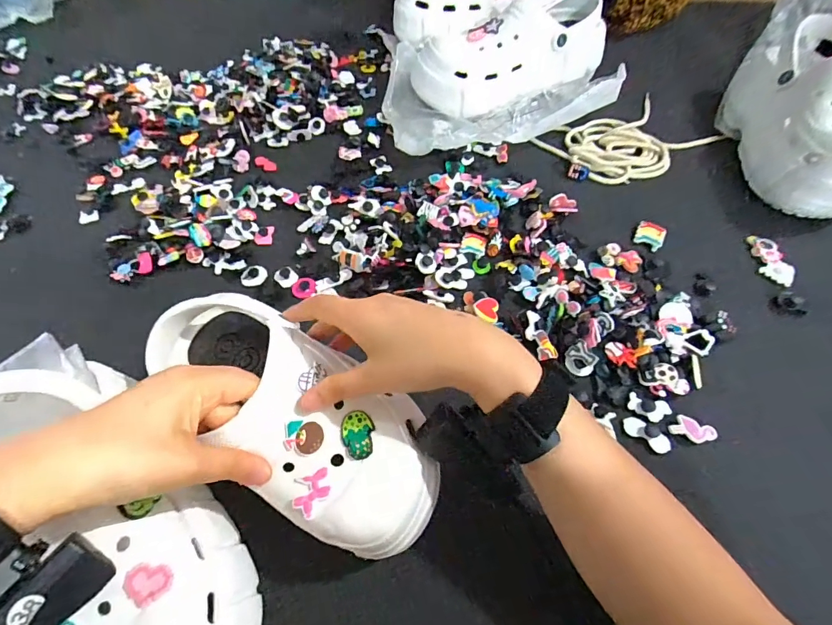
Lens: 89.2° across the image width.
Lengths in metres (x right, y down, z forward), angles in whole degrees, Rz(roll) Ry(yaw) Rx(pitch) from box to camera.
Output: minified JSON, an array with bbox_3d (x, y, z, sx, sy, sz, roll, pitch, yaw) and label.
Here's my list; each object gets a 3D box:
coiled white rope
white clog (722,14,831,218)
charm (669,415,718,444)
[{"bbox_3d":[0.274,-0.223,0.546,0.198,0.026,0.118,-26,61,-14],"label":"coiled white rope"},{"bbox_3d":[0.442,-0.221,0.477,0.100,0.115,0.239,7,59,6],"label":"white clog"},{"bbox_3d":[0.227,0.096,0.346,0.034,0.006,0.018,17,61,12],"label":"charm"}]

